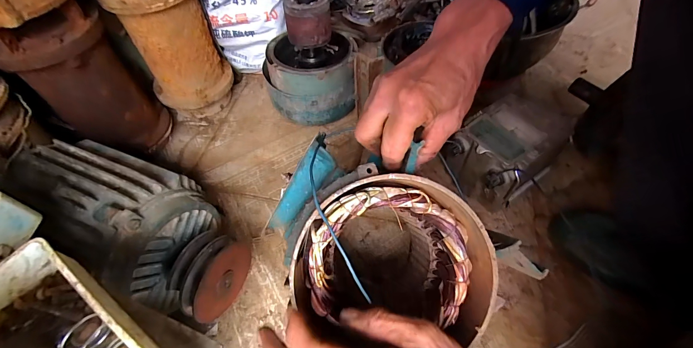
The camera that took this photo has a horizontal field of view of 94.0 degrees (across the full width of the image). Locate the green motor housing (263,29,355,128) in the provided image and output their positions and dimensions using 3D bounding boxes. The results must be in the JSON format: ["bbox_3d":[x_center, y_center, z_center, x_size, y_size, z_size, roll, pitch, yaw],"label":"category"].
[{"bbox_3d":[-0.069,-0.182,0.642,0.174,0.131,0.150,-5,54,0],"label":"green motor housing"}]

